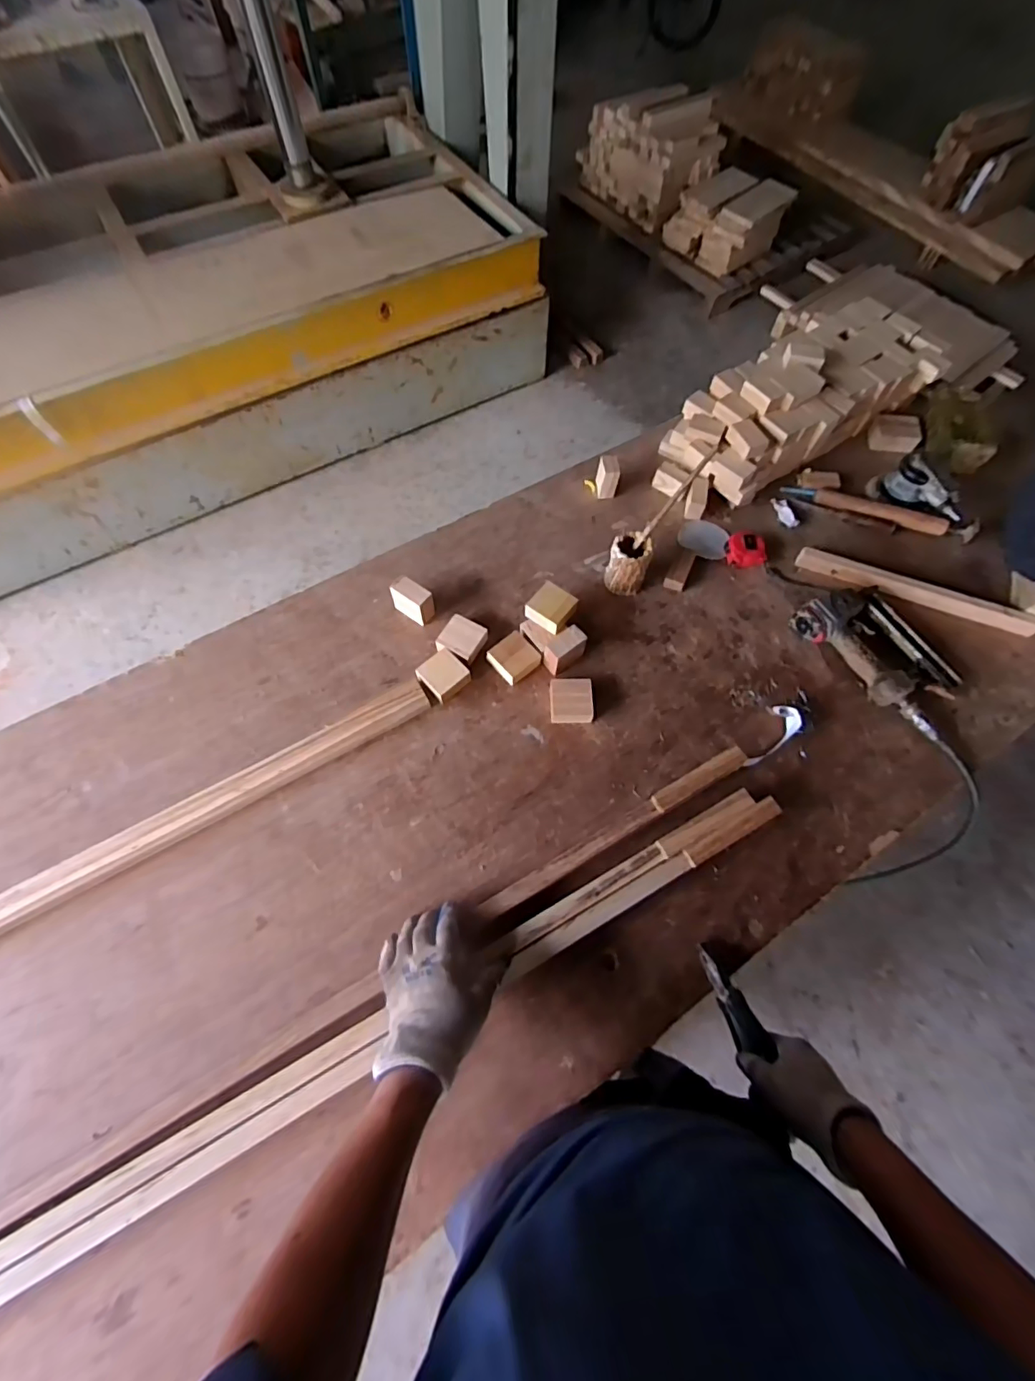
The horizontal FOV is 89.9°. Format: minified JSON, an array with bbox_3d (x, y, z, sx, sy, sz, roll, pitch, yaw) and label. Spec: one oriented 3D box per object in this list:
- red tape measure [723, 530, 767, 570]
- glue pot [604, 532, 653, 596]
[{"bbox_3d":[0.405,-0.254,0.929,0.065,0.031,0.070,-12,66,-7],"label":"red tape measure"},{"bbox_3d":[0.186,-0.211,0.876,0.067,0.093,0.063,17,67,6],"label":"glue pot"}]

